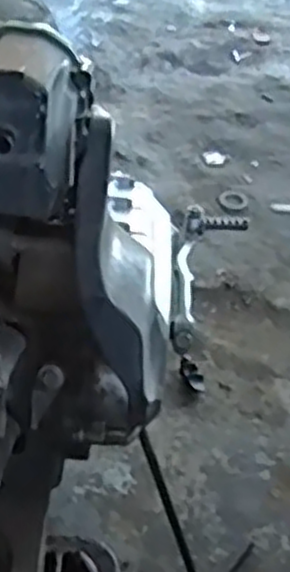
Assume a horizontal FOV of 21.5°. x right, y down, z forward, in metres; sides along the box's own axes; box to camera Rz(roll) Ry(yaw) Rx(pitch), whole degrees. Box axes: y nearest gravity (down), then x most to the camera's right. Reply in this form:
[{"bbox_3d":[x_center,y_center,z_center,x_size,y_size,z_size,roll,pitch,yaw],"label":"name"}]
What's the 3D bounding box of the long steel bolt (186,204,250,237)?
[{"bbox_3d":[0.078,-0.068,0.805,0.068,0.026,0.020,-1,44,-7],"label":"long steel bolt"}]

